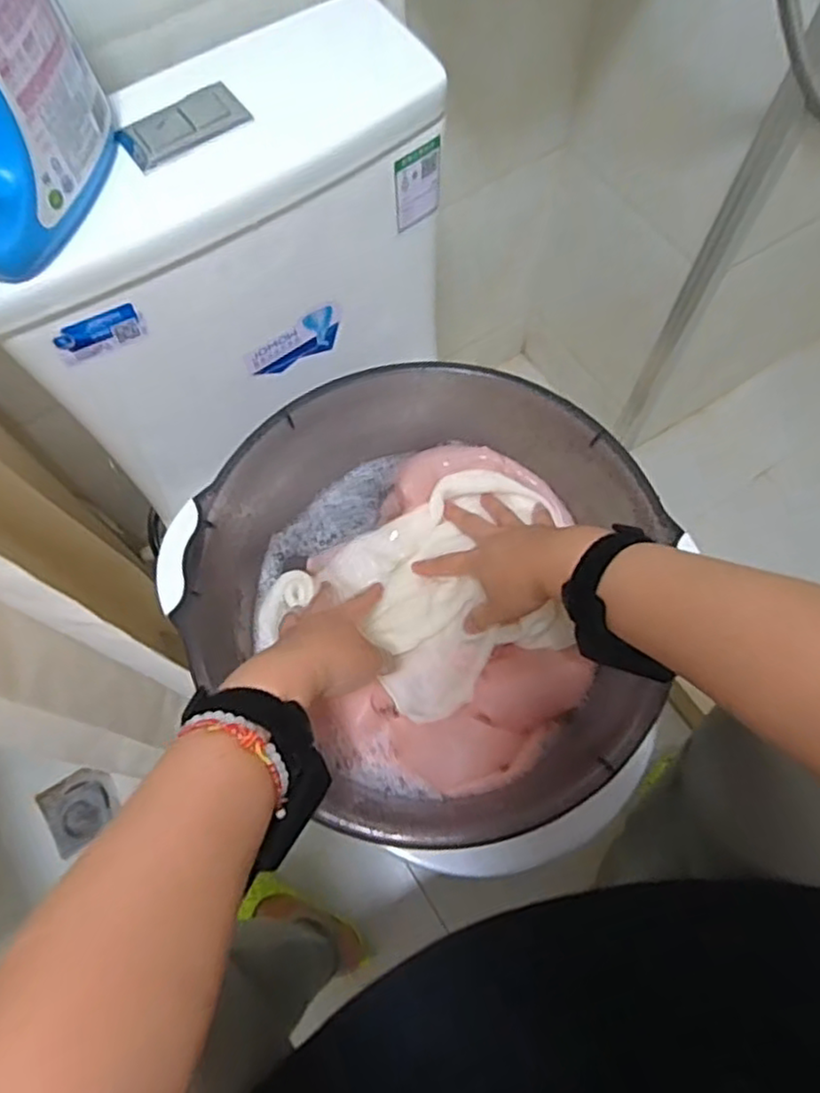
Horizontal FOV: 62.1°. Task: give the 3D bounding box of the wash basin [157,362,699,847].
[{"bbox_3d":[0.024,0.030,0.555,0.353,0.115,0.329,-1,67,1],"label":"wash basin"}]

